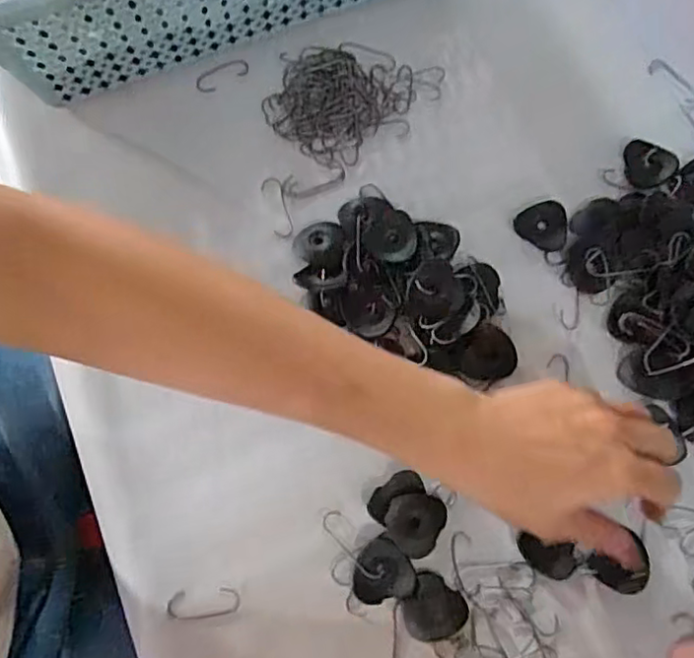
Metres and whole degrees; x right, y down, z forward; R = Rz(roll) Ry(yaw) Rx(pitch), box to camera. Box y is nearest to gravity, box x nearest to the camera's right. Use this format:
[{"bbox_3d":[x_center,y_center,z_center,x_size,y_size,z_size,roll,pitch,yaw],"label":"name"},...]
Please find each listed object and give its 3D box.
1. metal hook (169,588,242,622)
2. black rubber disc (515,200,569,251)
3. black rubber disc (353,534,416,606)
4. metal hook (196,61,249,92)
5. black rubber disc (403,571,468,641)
[{"bbox_3d":[-0.083,0.159,0.358,0.042,0.004,0.015,-5,75,0],"label":"metal hook"},{"bbox_3d":[0.129,-0.069,0.414,0.033,0.004,0.033,7,76,3],"label":"black rubber disc"},{"bbox_3d":[0.020,0.140,0.360,0.035,0.004,0.034,0,75,1],"label":"black rubber disc"},{"bbox_3d":[-0.090,-0.183,0.446,0.040,0.004,0.015,-30,77,-6],"label":"metal hook"},{"bbox_3d":[0.052,0.161,0.356,0.034,0.004,0.034,0,75,1],"label":"black rubber disc"}]

